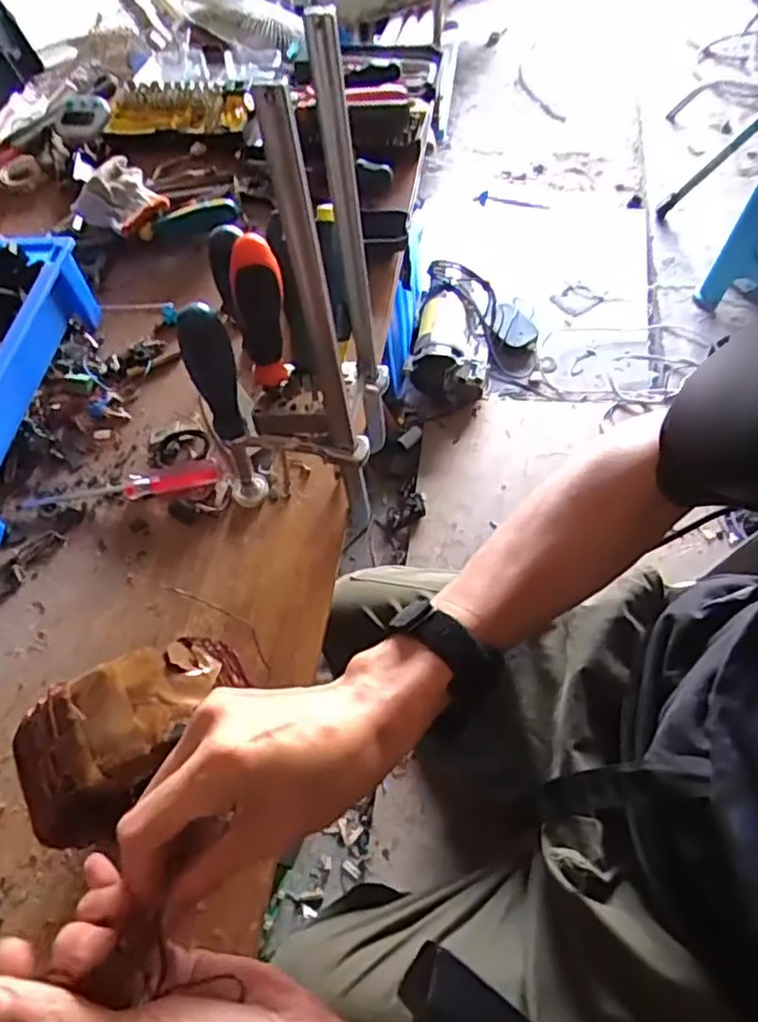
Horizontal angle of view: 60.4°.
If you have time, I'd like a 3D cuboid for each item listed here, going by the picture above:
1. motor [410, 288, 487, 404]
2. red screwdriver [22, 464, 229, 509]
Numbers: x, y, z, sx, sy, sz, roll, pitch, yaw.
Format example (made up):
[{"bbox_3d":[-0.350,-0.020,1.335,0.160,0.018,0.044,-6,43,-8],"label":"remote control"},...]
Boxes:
[{"bbox_3d":[0.170,-0.379,1.519,0.166,0.132,0.259,5,59,10],"label":"motor"},{"bbox_3d":[-0.223,-0.020,0.559,0.178,0.021,0.018,-6,59,-1],"label":"red screwdriver"}]

